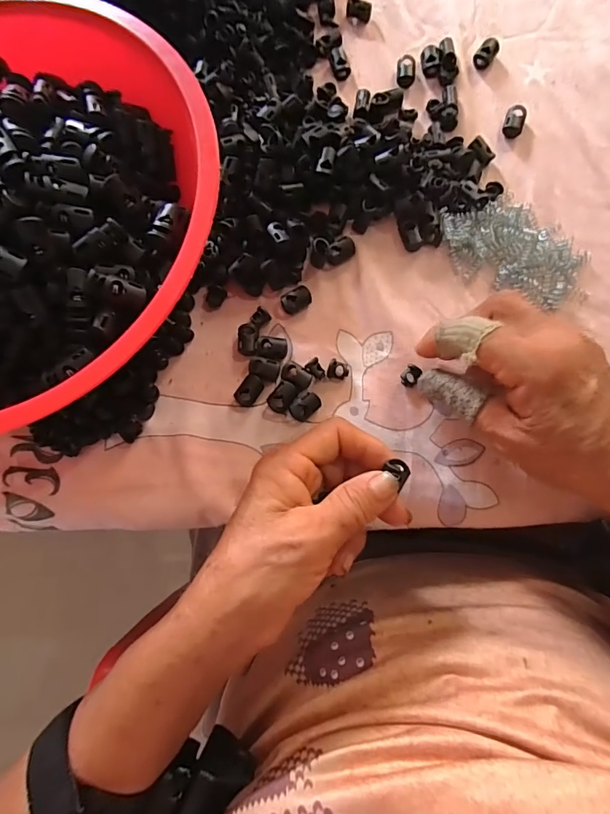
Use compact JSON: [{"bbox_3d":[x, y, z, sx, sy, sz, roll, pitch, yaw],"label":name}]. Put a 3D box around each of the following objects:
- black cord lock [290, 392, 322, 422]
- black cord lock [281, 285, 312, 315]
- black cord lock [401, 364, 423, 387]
[{"bbox_3d":[0.000,0.000,0.277,0.020,0.010,0.014,-43,82,-7],"label":"black cord lock"},{"bbox_3d":[-0.006,-0.073,0.291,0.020,0.010,0.013,-28,81,-4],"label":"black cord lock"},{"bbox_3d":[0.070,-0.020,0.280,0.011,0.005,0.014,35,82,6],"label":"black cord lock"}]

